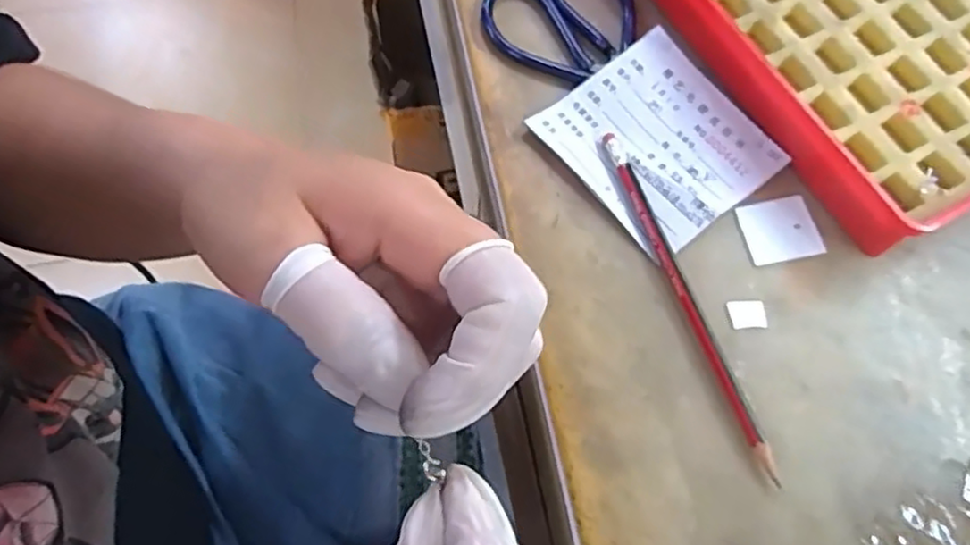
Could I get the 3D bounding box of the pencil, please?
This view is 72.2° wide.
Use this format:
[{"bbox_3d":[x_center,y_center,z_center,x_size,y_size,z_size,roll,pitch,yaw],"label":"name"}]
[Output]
[{"bbox_3d":[0.088,0.007,0.293,0.009,0.006,0.168,-16,65,-9],"label":"pencil"}]

